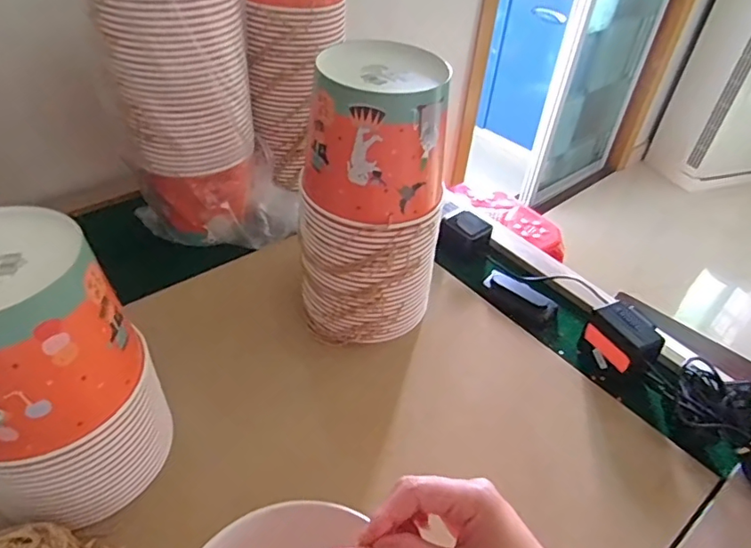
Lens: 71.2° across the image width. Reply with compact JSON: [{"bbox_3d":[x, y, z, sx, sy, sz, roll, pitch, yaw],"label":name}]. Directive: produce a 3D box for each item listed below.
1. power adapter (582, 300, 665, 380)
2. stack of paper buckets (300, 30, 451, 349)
[{"bbox_3d":[0.301,0.085,0.634,0.053,0.065,0.081,-14,45,-21],"label":"power adapter"},{"bbox_3d":[-0.003,-0.078,0.590,0.149,0.301,0.130,5,41,0],"label":"stack of paper buckets"}]

